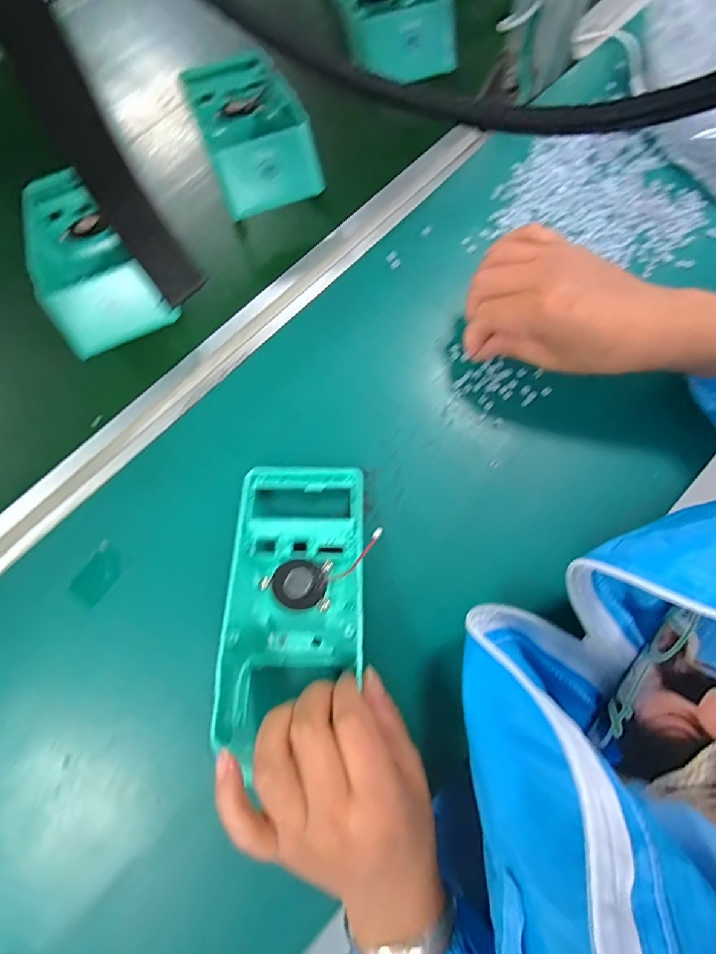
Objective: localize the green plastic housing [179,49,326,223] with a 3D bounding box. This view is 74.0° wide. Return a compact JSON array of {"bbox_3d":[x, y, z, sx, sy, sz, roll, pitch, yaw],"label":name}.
[{"bbox_3d":[-0.093,-0.306,0.396,0.084,0.043,0.185,-19,76,-4],"label":"green plastic housing"}]

